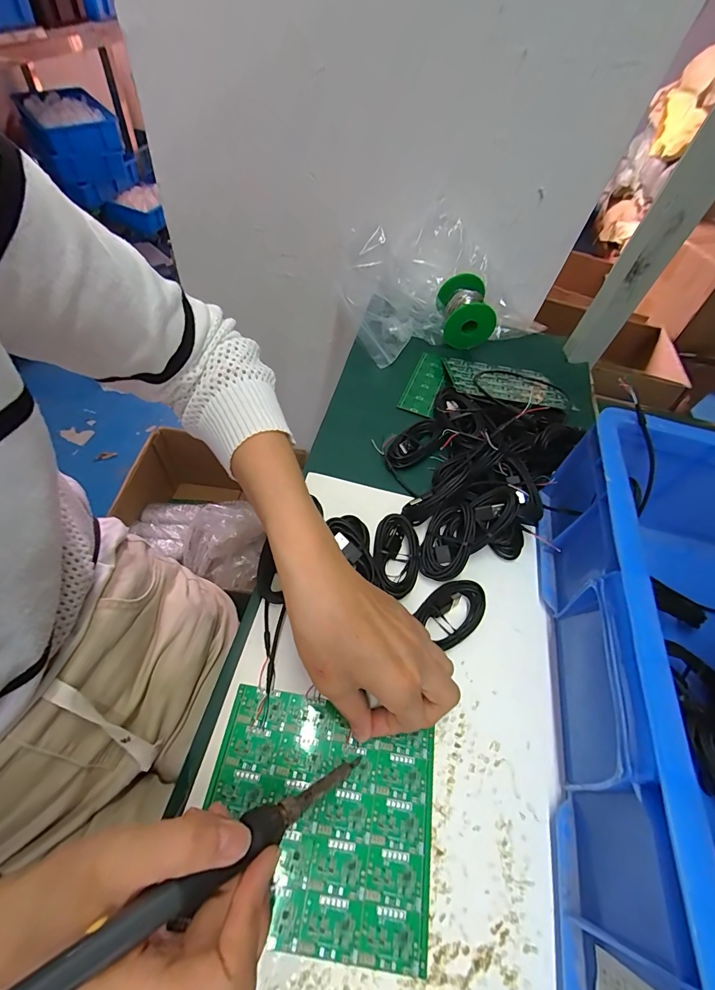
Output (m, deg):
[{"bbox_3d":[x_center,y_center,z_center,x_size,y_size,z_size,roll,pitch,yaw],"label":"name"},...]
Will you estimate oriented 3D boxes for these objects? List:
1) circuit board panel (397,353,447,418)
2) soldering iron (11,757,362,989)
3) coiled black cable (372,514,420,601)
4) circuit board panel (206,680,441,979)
[{"bbox_3d":[0.088,-0.142,0.500,0.043,0.009,0.116,21,56,9],"label":"circuit board panel"},{"bbox_3d":[-0.079,0.181,0.180,0.210,0.018,0.017,-3,49,-45],"label":"soldering iron"},{"bbox_3d":[0.035,0.053,0.348,0.042,0.014,0.074,6,55,-1],"label":"coiled black cable"},{"bbox_3d":[-0.024,0.203,0.249,0.143,0.006,0.121,10,55,2],"label":"circuit board panel"}]

